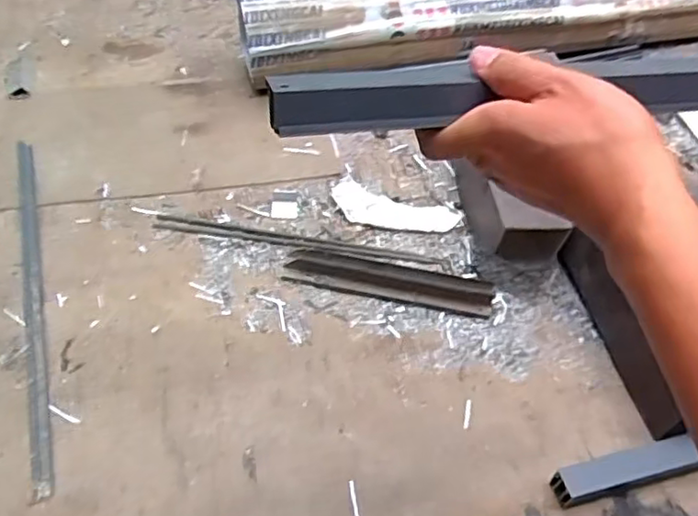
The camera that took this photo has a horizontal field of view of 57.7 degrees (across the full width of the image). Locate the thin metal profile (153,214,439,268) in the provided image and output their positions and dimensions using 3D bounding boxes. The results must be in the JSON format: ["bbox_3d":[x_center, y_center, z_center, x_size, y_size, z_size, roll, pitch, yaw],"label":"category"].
[{"bbox_3d":[-0.060,-0.022,0.740,0.332,0.011,0.022,8,53,1],"label":"thin metal profile"}]

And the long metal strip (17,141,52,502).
[{"bbox_3d":[-0.332,0.033,0.663,0.018,0.010,0.441,-14,55,-12],"label":"long metal strip"}]

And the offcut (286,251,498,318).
[{"bbox_3d":[0.043,0.025,0.704,0.230,0.020,0.038,11,54,4],"label":"offcut"}]

